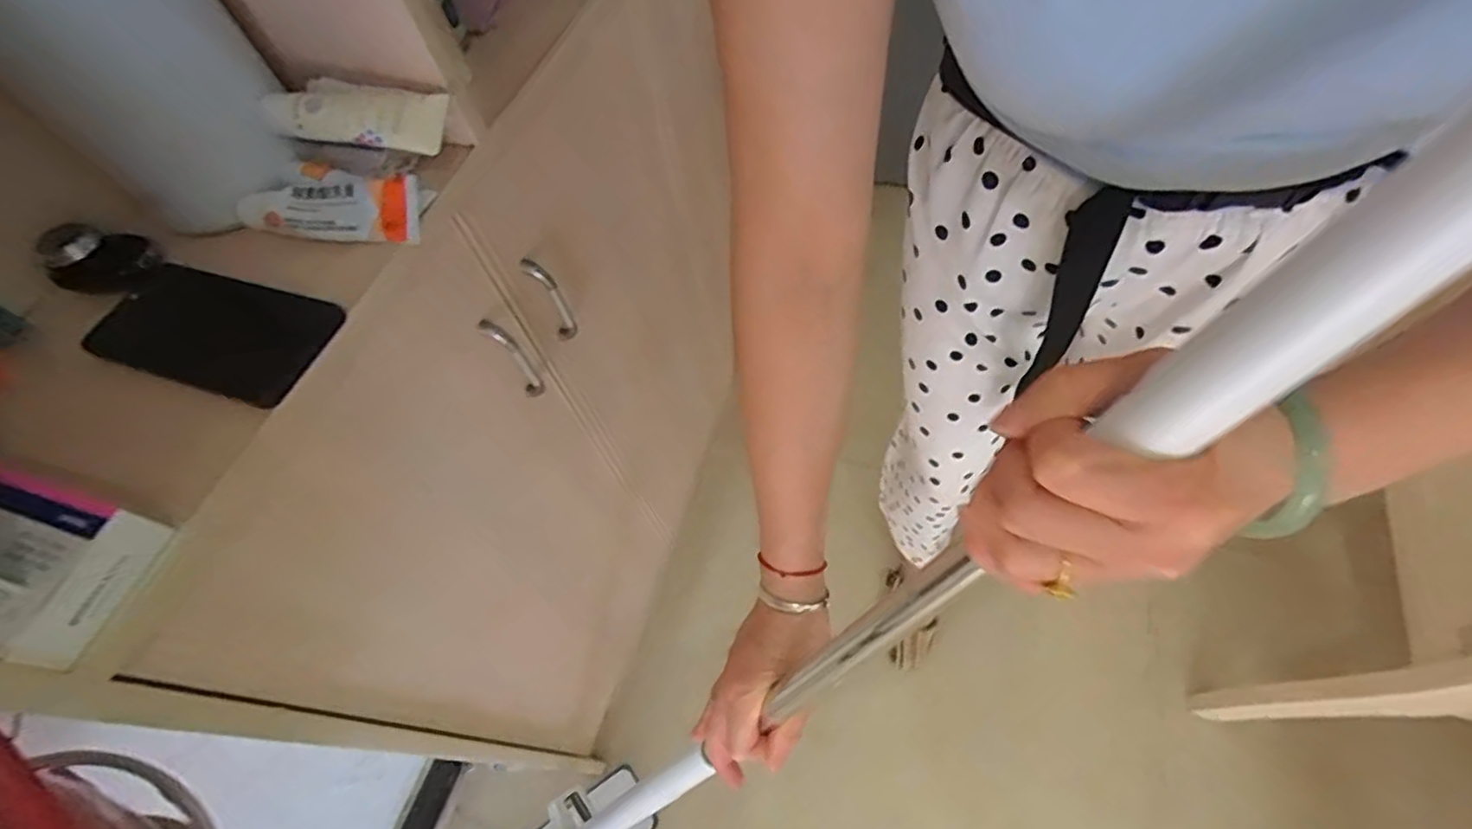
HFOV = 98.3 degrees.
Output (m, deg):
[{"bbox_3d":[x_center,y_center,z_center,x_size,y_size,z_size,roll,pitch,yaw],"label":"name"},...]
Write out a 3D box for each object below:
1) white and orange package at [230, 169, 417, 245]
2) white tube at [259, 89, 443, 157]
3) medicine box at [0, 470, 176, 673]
[{"bbox_3d":[-0.287,-0.144,0.451,0.136,0.023,0.046,2,90,8],"label":"white and orange package"},{"bbox_3d":[-0.265,-0.209,0.446,0.124,0.027,0.039,7,56,8],"label":"white tube"},{"bbox_3d":[-0.366,0.072,0.321,0.112,0.032,0.072,14,57,12],"label":"medicine box"}]

